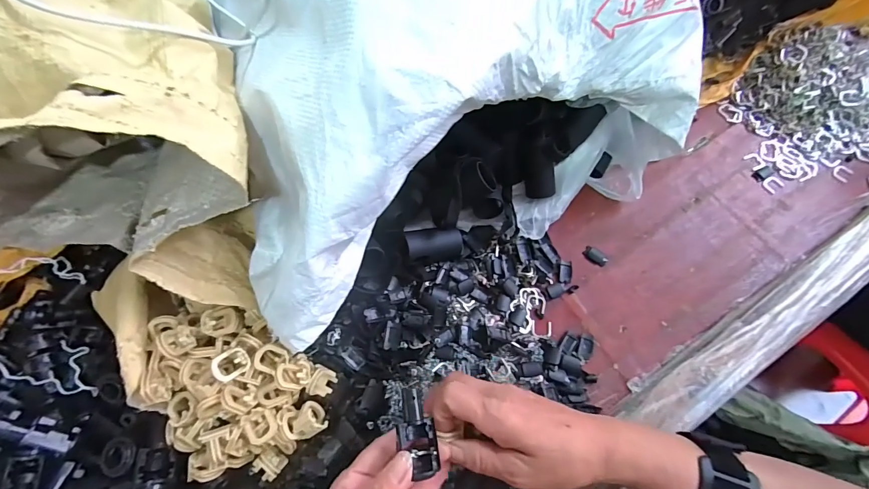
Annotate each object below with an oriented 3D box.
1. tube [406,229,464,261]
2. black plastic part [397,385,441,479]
[{"bbox_3d":[0.001,0.001,0.350,0.065,0.024,0.026,2,64,-36],"label":"tube"},{"bbox_3d":[-0.012,0.124,0.249,0.022,0.020,0.052,-15,85,-5],"label":"black plastic part"}]

